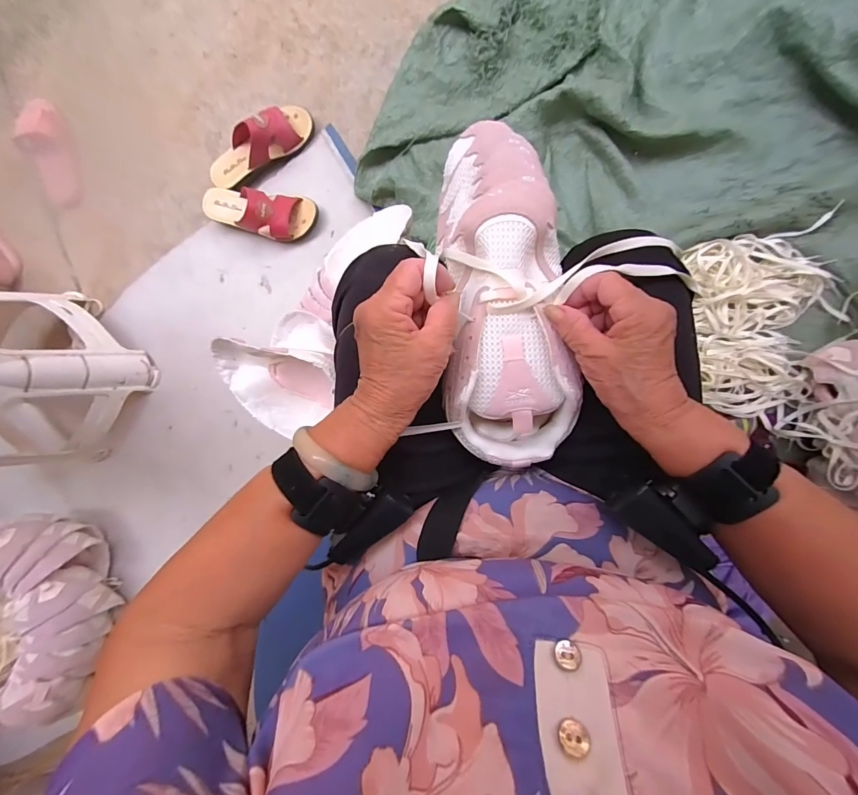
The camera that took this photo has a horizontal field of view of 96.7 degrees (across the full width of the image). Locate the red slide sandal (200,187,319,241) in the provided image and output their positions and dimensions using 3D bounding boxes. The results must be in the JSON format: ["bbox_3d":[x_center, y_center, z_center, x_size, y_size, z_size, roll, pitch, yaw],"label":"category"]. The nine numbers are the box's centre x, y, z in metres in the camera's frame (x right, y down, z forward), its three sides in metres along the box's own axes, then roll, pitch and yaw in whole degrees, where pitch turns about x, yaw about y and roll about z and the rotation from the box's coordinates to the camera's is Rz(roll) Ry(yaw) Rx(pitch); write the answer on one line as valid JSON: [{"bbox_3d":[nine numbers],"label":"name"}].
[{"bbox_3d":[-0.336,-0.367,0.743,0.220,0.079,0.089,15,97,7],"label":"red slide sandal"}]

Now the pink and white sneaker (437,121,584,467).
[{"bbox_3d":[0.060,-0.105,0.330,0.100,0.090,0.314,-5,81,8],"label":"pink and white sneaker"}]

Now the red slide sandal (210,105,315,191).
[{"bbox_3d":[-0.332,-0.491,0.740,0.225,0.072,0.075,-27,90,10],"label":"red slide sandal"}]

